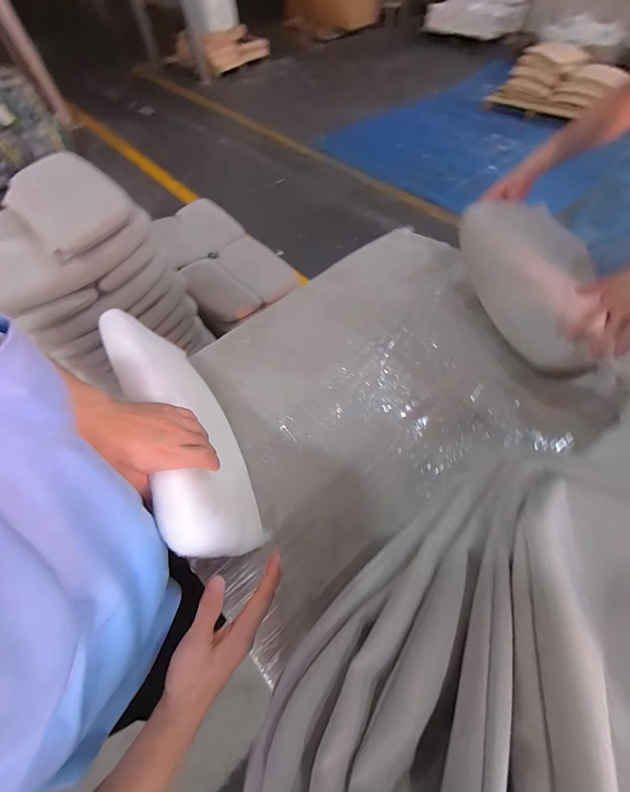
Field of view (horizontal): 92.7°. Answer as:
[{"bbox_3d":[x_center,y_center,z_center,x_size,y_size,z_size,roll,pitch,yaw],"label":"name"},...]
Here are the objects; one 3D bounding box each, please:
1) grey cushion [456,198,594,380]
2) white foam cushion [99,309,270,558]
[{"bbox_3d":[0.489,-0.258,0.687,0.177,0.138,0.420,-10,59,-4],"label":"grey cushion"},{"bbox_3d":[-0.213,0.040,0.490,0.093,0.225,0.430,-26,62,-12],"label":"white foam cushion"}]

